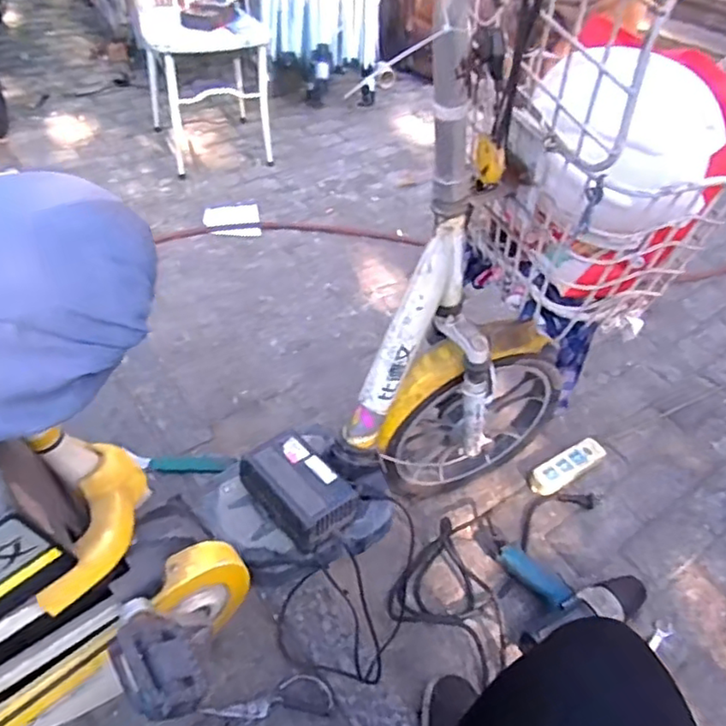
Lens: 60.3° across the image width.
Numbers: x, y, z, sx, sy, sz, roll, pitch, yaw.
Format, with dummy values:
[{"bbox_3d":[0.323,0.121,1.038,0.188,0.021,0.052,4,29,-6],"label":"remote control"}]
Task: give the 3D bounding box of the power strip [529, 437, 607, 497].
[{"bbox_3d":[0.433,0.220,1.325,0.193,0.037,0.066,-17,48,-27],"label":"power strip"}]

